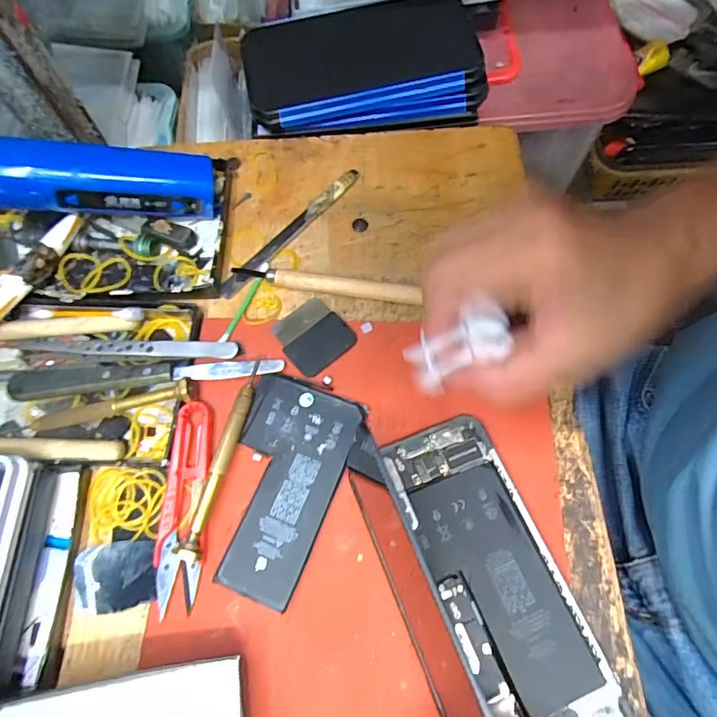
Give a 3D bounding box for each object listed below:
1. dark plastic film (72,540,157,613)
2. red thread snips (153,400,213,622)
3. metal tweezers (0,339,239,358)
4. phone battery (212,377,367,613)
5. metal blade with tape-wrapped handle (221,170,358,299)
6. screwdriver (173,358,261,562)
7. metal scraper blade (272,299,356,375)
[{"bbox_3d":[-0.121,0.108,0.240,0.041,0.006,0.031,-13,68,-4],"label":"dark plastic film"},{"bbox_3d":[-0.089,0.073,0.248,0.023,0.010,0.101,-2,67,1],"label":"red thread snips"},{"bbox_3d":[-0.134,-0.004,0.275,0.127,0.009,0.011,-2,67,1],"label":"metal tweezers"},{"bbox_3d":[-0.041,0.064,0.250,0.059,0.007,0.108,17,69,8],"label":"phone battery"},{"bbox_3d":[-0.044,-0.086,0.318,0.012,0.008,0.125,39,73,16],"label":"metal blade with tape-wrapped handle"},{"bbox_3d":[-0.069,0.049,0.253,0.009,0.011,0.107,13,68,7],"label":"screwdriver"},{"bbox_3d":[-0.027,-0.014,0.285,0.039,0.004,0.041,-40,72,-14],"label":"metal scraper blade"}]

